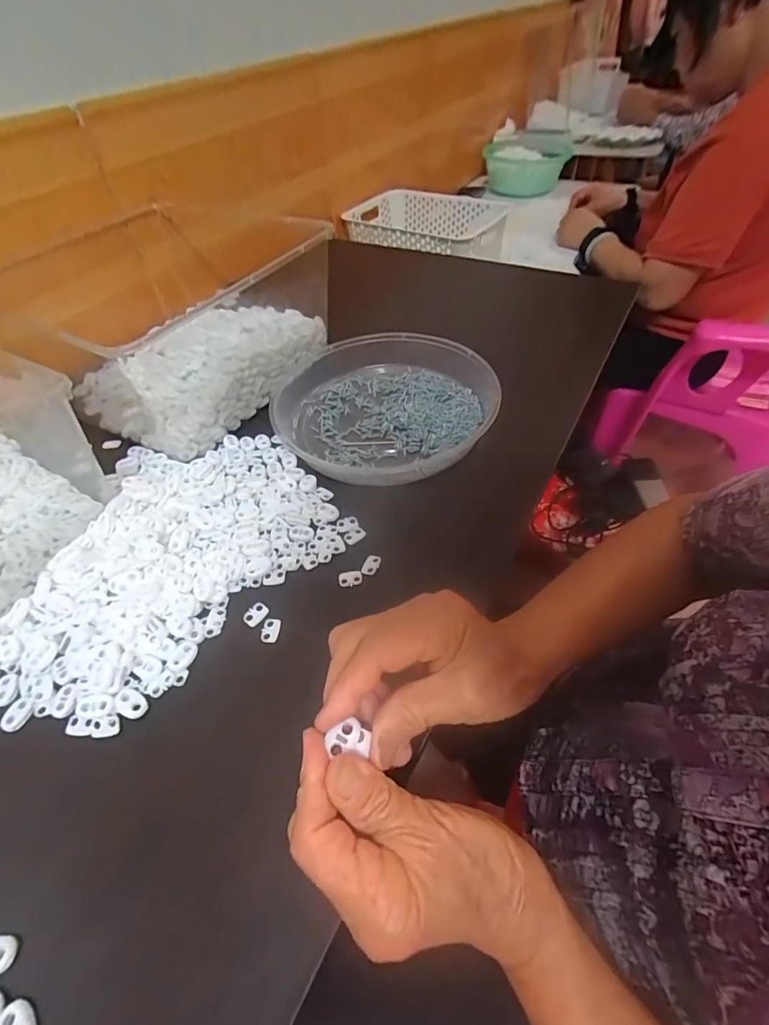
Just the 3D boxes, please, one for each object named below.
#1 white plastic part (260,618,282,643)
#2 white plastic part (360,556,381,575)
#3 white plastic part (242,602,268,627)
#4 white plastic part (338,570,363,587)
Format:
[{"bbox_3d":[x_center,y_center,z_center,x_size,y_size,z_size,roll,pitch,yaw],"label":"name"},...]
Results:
[{"bbox_3d":[-0.086,0.088,0.339,0.013,0.004,0.019,3,50,6],"label":"white plastic part"},{"bbox_3d":[-0.011,0.044,0.372,0.012,0.005,0.018,19,54,19],"label":"white plastic part"},{"bbox_3d":[-0.099,0.078,0.348,0.015,0.004,0.019,24,55,23],"label":"white plastic part"},{"bbox_3d":[-0.028,0.053,0.365,0.019,0.004,0.013,-5,50,0],"label":"white plastic part"}]

